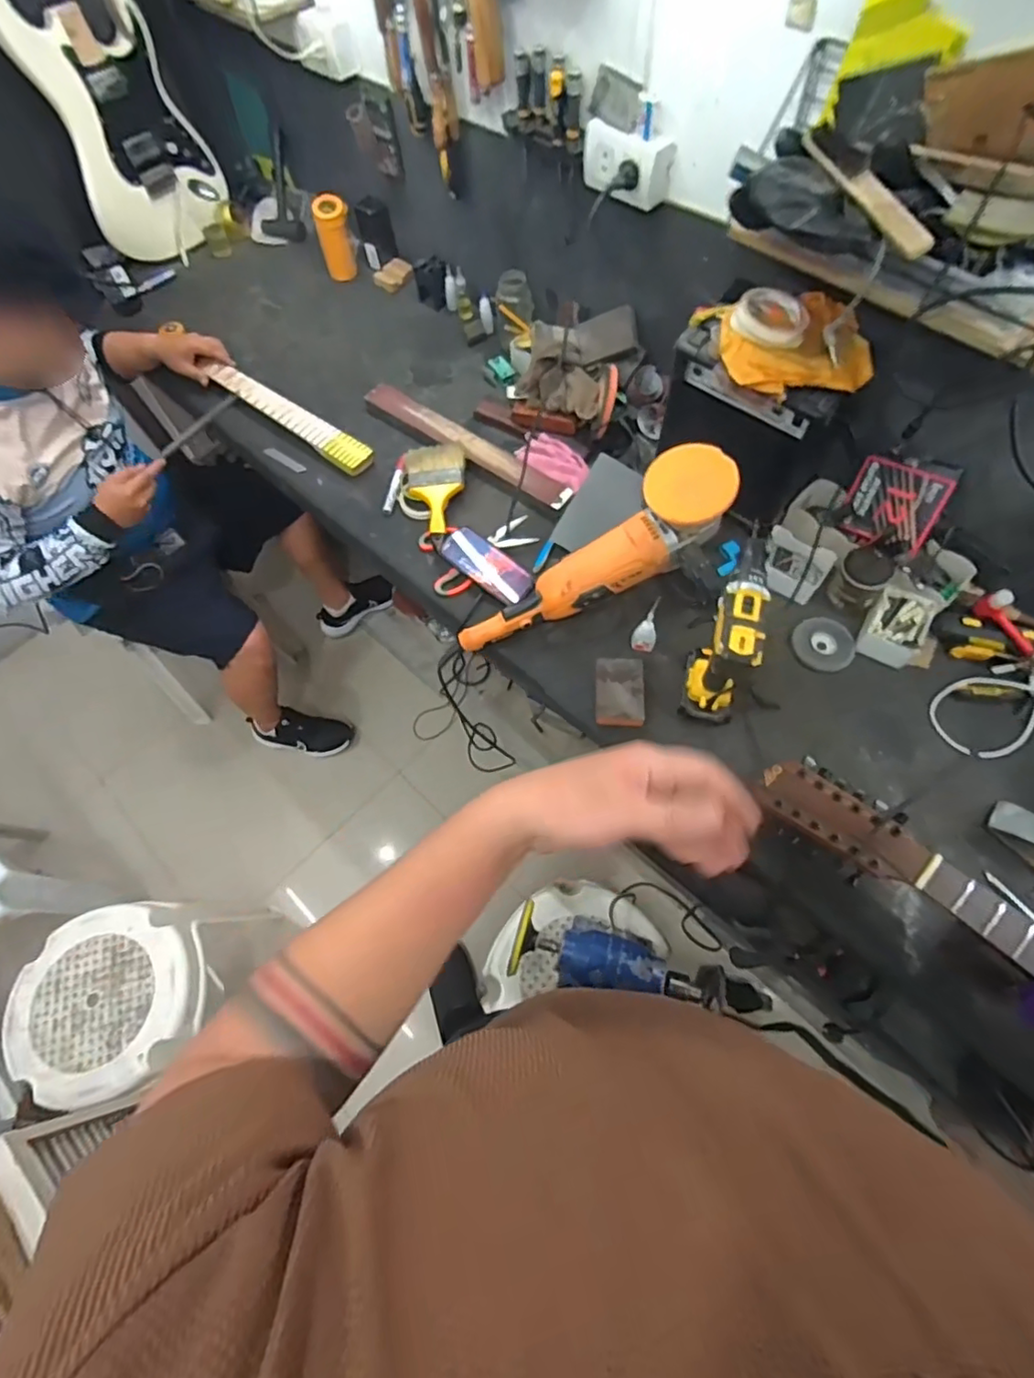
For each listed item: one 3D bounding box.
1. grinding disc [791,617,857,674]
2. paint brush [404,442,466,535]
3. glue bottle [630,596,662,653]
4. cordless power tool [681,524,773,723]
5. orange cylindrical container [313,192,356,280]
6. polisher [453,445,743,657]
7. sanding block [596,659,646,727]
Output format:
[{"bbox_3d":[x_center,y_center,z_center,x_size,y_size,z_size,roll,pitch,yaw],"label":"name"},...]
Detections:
[{"bbox_3d":[0.471,-0.070,0.923,0.091,0.008,0.088,-1,64,3],"label":"grinding disc"},{"bbox_3d":[-0.141,-0.355,1.077,0.111,0.033,0.189,-9,64,-1],"label":"paint brush"},{"bbox_3d":[0.200,-0.096,0.912,0.032,0.094,0.039,31,70,16],"label":"glue bottle"},{"bbox_3d":[0.288,-0.076,0.830,0.073,0.200,0.191,8,65,7],"label":"cordless power tool"},{"bbox_3d":[-0.404,-1.005,1.345,0.075,0.142,0.067,-16,65,-4],"label":"orange cylindrical container"},{"bbox_3d":[0.123,-0.181,0.913,0.457,0.132,0.101,-33,64,16],"label":"polisher"},{"bbox_3d":[0.154,0.005,0.896,0.072,0.027,0.102,2,65,4],"label":"sanding block"}]

